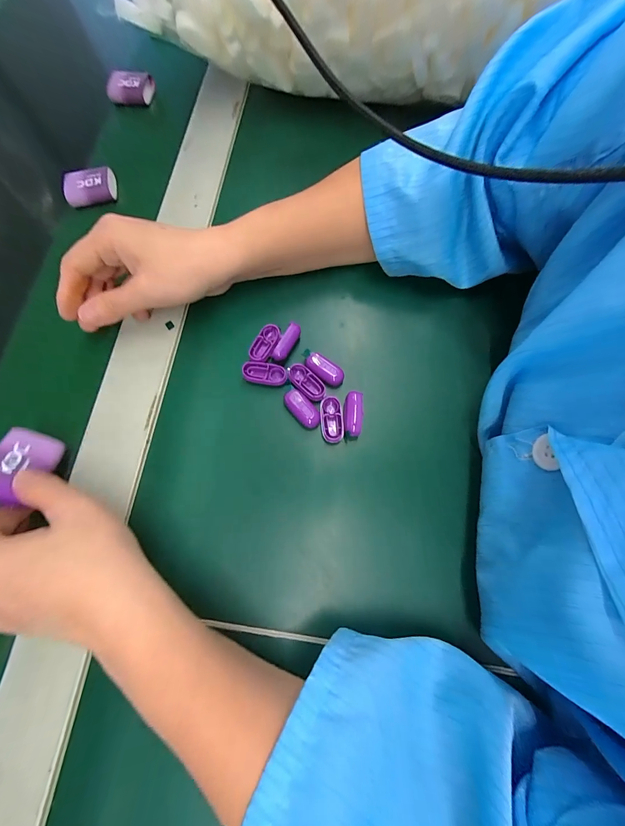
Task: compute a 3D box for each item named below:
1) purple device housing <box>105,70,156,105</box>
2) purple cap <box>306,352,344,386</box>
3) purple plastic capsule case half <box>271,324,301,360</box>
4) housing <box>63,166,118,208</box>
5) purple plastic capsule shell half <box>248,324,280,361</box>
[{"bbox_3d":[-0.198,-0.353,0.348,0.049,0.017,0.026,3,74,3],"label":"purple device housing"},{"bbox_3d":[0.010,-0.033,0.246,0.031,0.007,0.015,36,78,11],"label":"purple cap"},{"bbox_3d":[-0.020,-0.055,0.249,0.012,0.006,0.032,35,78,11],"label":"purple plastic capsule case half"},{"bbox_3d":[-0.213,-0.218,0.308,0.046,0.017,0.029,-16,74,-3],"label":"housing"},{"bbox_3d":[-0.037,-0.056,0.251,0.015,0.004,0.034,25,76,9],"label":"purple plastic capsule shell half"}]

